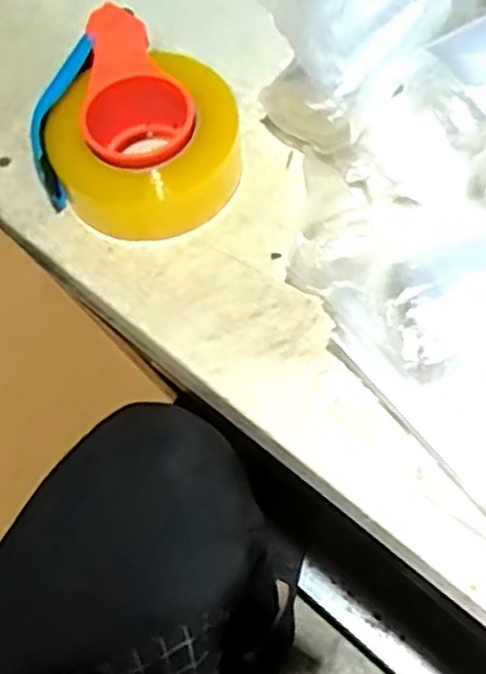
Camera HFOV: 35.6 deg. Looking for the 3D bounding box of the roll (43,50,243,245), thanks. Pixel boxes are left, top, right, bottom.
[{"bbox_3d":[-0.065,-0.133,0.529,0.111,0.056,0.127,39,71,21],"label":"roll"}]

